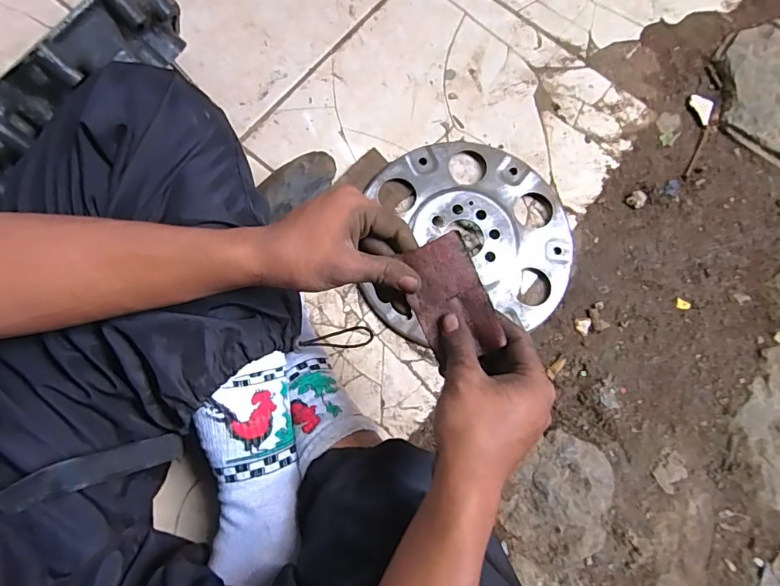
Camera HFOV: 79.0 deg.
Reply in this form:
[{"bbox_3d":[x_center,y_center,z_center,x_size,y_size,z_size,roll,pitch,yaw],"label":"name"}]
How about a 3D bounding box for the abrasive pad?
[{"bbox_3d":[0.046,0.006,0.374,0.057,0.014,0.095,-24,98,14],"label":"abrasive pad"}]

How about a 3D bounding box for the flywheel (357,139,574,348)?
[{"bbox_3d":[0.092,-0.074,0.589,0.256,0.015,0.247,0,77,-1],"label":"flywheel"}]

